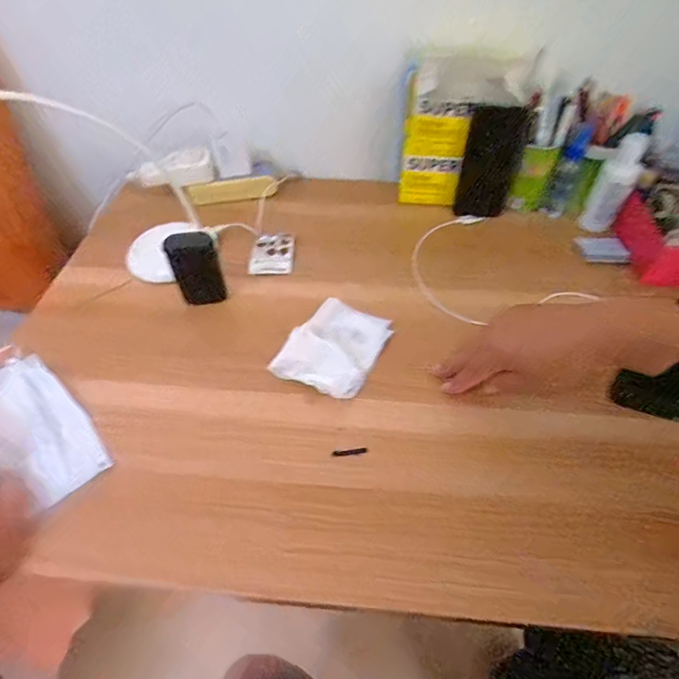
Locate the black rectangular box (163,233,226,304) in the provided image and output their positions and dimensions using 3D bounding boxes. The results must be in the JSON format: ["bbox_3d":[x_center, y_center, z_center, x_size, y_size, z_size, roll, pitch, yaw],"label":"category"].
[{"bbox_3d":[-0.166,-0.080,0.515,0.052,0.090,0.021,-21,53,-16],"label":"black rectangular box"}]

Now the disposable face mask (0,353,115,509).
[{"bbox_3d":[-0.289,0.082,0.421,0.159,0.012,0.077,41,59,16],"label":"disposable face mask"}]

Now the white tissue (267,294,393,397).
[{"bbox_3d":[-0.003,0.005,0.486,0.090,0.034,0.118,22,54,18],"label":"white tissue"}]

